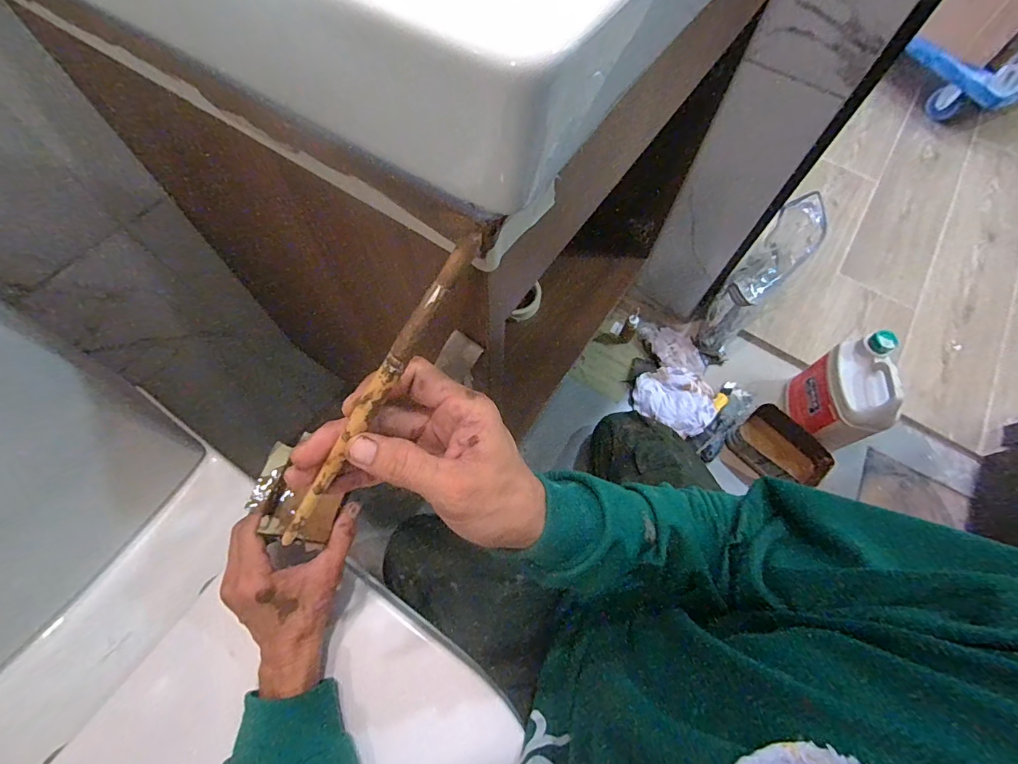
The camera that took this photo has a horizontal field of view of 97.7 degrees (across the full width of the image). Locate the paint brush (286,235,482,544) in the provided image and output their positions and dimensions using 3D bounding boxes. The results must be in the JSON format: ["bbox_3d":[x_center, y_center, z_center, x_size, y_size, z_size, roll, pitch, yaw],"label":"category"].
[{"bbox_3d":[-0.072,0.013,0.229,0.009,0.008,0.206,42,110,16],"label":"paint brush"}]

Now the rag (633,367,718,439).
[{"bbox_3d":[0.370,0.036,0.994,0.170,0.038,0.139,36,69,13],"label":"rag"}]

